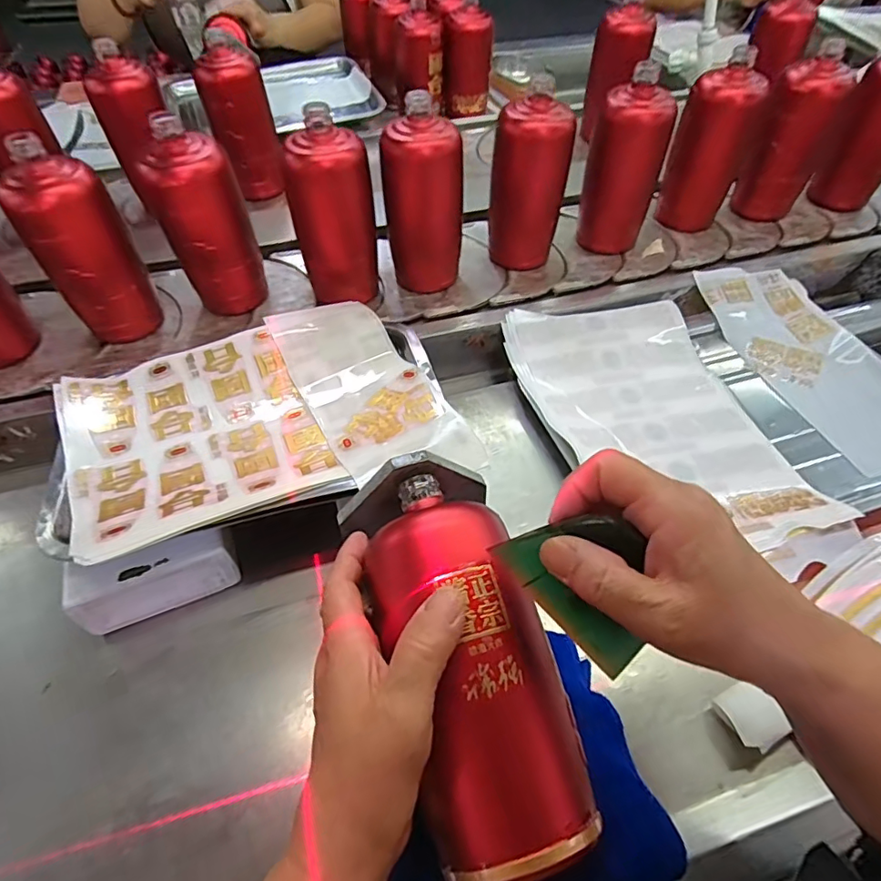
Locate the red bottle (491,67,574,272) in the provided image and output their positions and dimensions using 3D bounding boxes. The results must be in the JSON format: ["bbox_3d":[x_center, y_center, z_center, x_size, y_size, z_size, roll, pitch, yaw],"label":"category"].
[{"bbox_3d":[0.097,-0.284,0.592,0.061,0.164,0.064,-32,58,-23],"label":"red bottle"}]

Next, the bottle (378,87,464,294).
[{"bbox_3d":[-0.019,-0.251,0.560,0.068,0.171,0.066,-35,59,-24],"label":"bottle"}]

